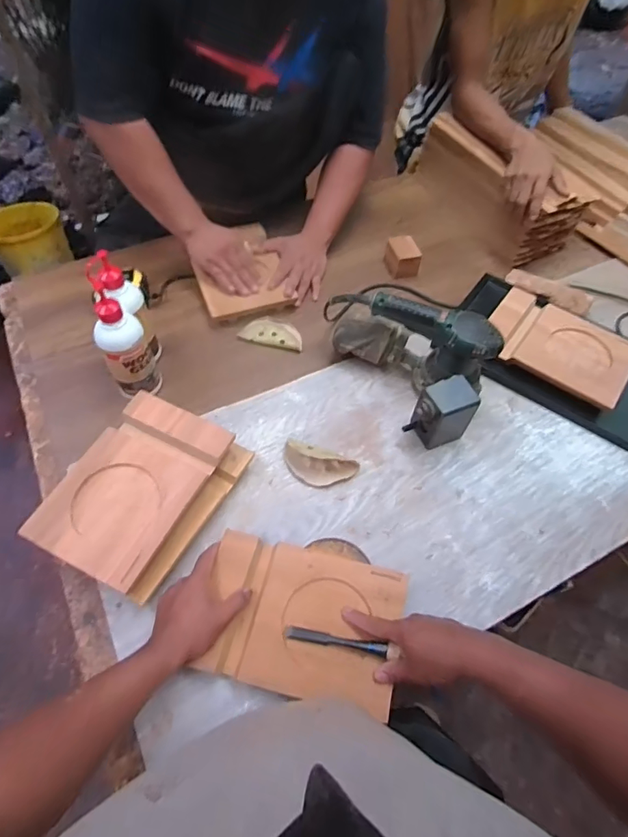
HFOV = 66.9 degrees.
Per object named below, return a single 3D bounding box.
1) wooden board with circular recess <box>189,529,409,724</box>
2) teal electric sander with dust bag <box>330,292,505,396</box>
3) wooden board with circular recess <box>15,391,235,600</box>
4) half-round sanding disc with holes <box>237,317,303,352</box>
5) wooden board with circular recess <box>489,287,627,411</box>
[{"bbox_3d":[-0.016,0.250,0.599,0.240,0.021,0.168,13,55,6],"label":"wooden board with circular recess"},{"bbox_3d":[0.163,-0.123,0.796,0.257,0.157,0.108,31,59,17],"label":"teal electric sander with dust bag"},{"bbox_3d":[-0.247,0.084,0.651,0.166,0.023,0.250,23,57,13],"label":"wooden board with circular recess"},{"bbox_3d":[-0.077,-0.164,0.899,0.116,0.021,0.065,11,55,5],"label":"half-round sanding disc with holes"},{"bbox_3d":[0.442,-0.135,0.855,0.249,0.024,0.165,32,61,18],"label":"wooden board with circular recess"}]

